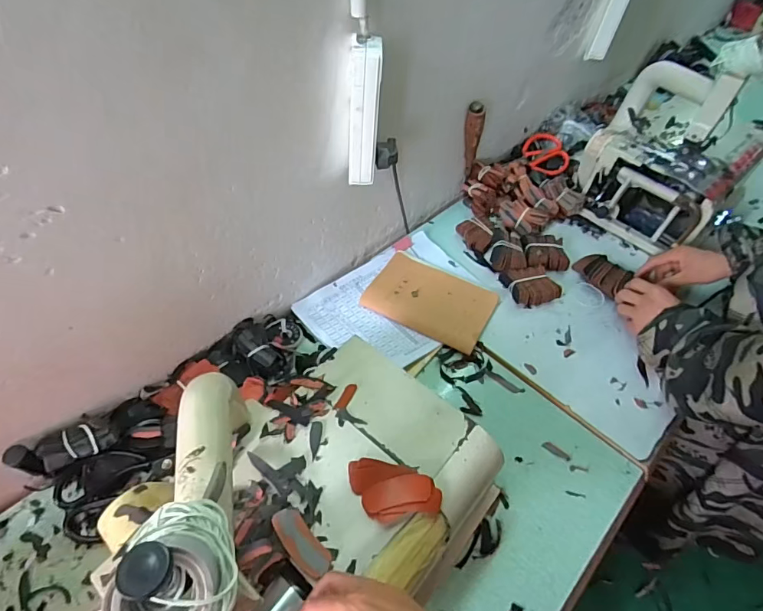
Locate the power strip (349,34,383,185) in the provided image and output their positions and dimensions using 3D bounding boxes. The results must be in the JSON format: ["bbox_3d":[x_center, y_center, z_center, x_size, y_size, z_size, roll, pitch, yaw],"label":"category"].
[{"bbox_3d":[-0.023,-0.231,0.548,0.039,0.169,0.040,4,53,-2],"label":"power strip"}]

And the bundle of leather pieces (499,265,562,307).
[{"bbox_3d":[0.259,-0.038,0.766,0.078,0.034,0.073,-12,55,-14],"label":"bundle of leather pieces"}]

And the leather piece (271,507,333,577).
[{"bbox_3d":[-0.071,0.211,0.397,0.028,0.005,0.064,-28,68,-39],"label":"leather piece"}]

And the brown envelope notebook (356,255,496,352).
[{"bbox_3d":[0.083,-0.011,0.745,0.200,0.014,0.125,26,55,14],"label":"brown envelope notebook"}]

